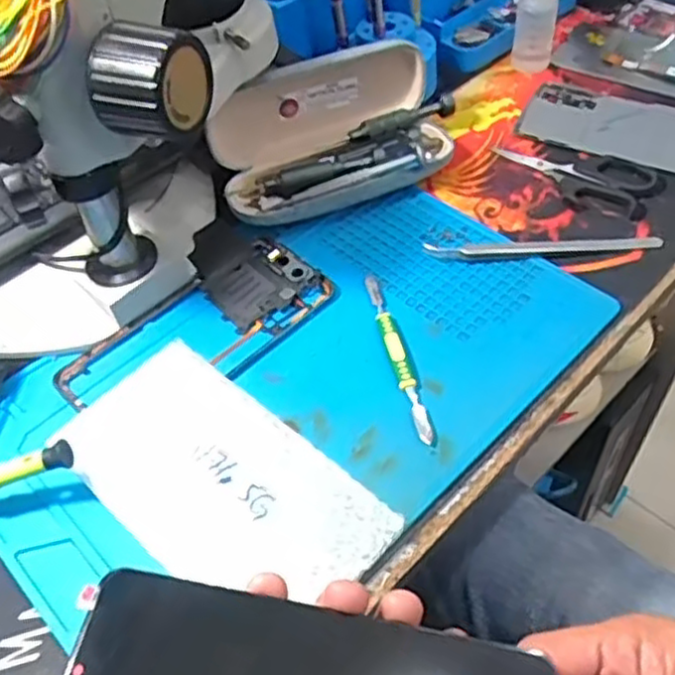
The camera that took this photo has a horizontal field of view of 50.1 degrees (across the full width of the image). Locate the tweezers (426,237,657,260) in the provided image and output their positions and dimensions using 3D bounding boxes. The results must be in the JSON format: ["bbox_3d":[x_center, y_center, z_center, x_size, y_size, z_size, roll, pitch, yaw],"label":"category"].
[{"bbox_3d":[0.132,-0.059,0.461,0.148,0.009,0.019,-4,51,2],"label":"tweezers"}]

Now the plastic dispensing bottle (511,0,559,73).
[{"bbox_3d":[0.159,-0.262,0.560,0.032,0.099,0.035,7,52,12],"label":"plastic dispensing bottle"}]

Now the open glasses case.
[{"bbox_3d":[0.003,-0.140,0.494,0.172,0.069,0.093,-16,54,-8],"label":"open glasses case"}]

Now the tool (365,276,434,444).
[{"bbox_3d":[0.034,0.007,0.415,0.011,0.008,0.121,-12,51,-4],"label":"tool"}]

